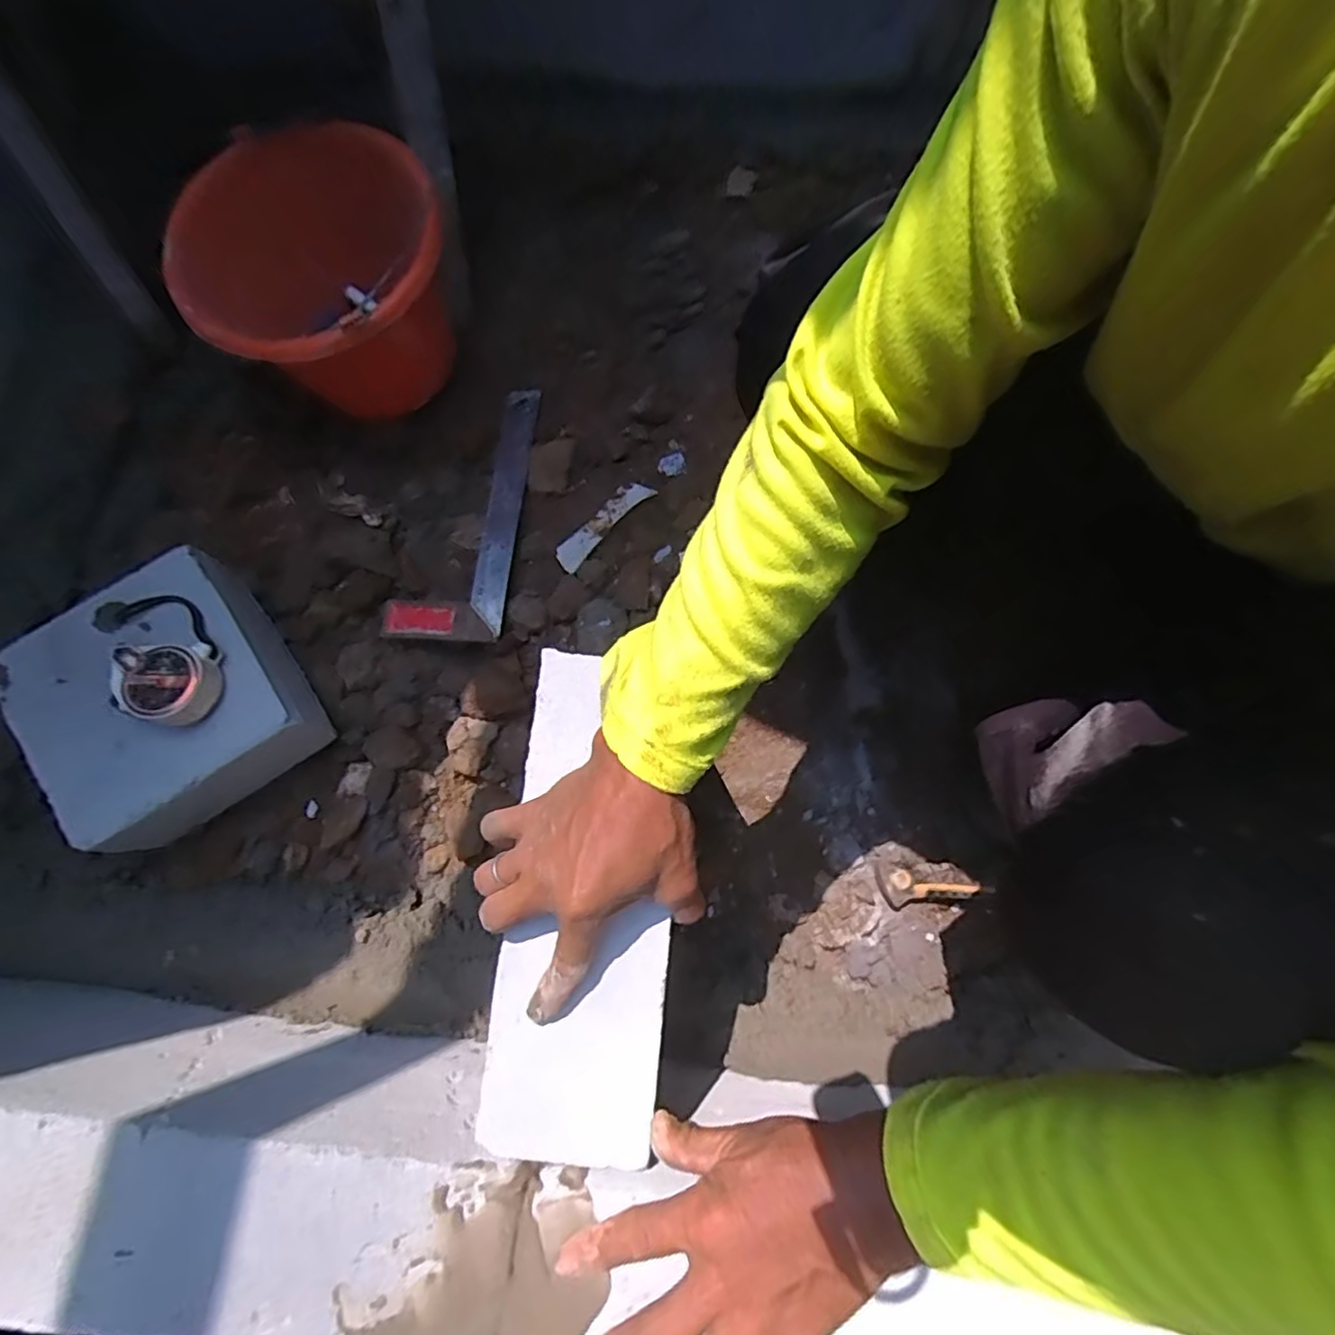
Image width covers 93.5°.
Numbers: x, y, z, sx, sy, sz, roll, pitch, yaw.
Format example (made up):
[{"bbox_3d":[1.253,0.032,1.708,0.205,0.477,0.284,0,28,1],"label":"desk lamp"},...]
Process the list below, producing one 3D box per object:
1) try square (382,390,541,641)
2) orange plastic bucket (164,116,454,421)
[{"bbox_3d":[-0.214,-0.174,0.668,0.120,0.030,0.296,6,80,1],"label":"try square"},{"bbox_3d":[-0.341,-0.362,0.623,0.269,0.187,0.254,0,80,0],"label":"orange plastic bucket"}]

